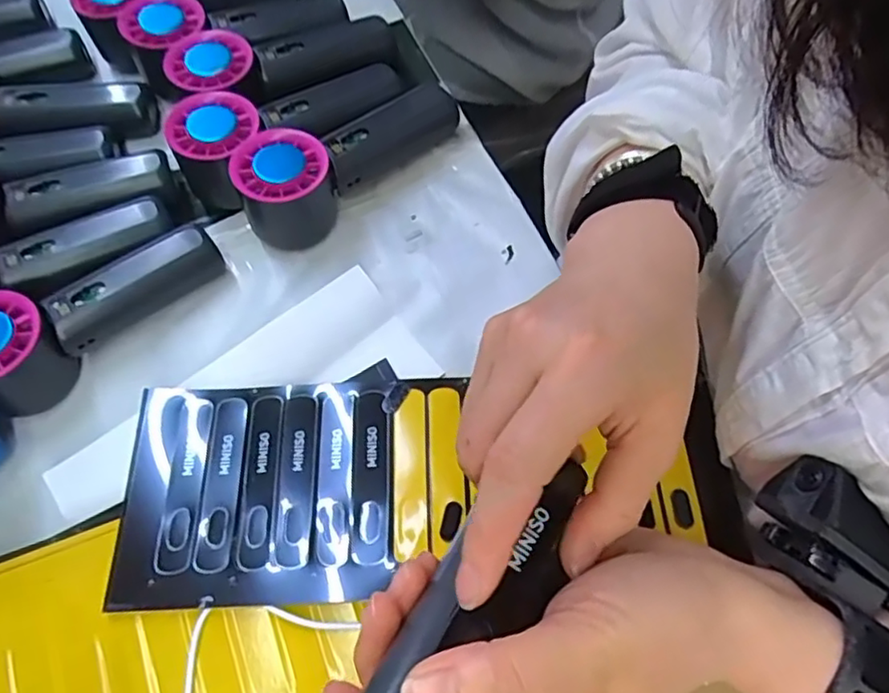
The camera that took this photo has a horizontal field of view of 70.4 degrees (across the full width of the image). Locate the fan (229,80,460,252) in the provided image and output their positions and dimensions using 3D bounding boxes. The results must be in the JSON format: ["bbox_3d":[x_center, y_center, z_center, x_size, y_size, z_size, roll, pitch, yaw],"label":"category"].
[{"bbox_3d":[-0.061,-0.126,0.405,0.149,0.054,0.050,-39,68,-15],"label":"fan"}]

